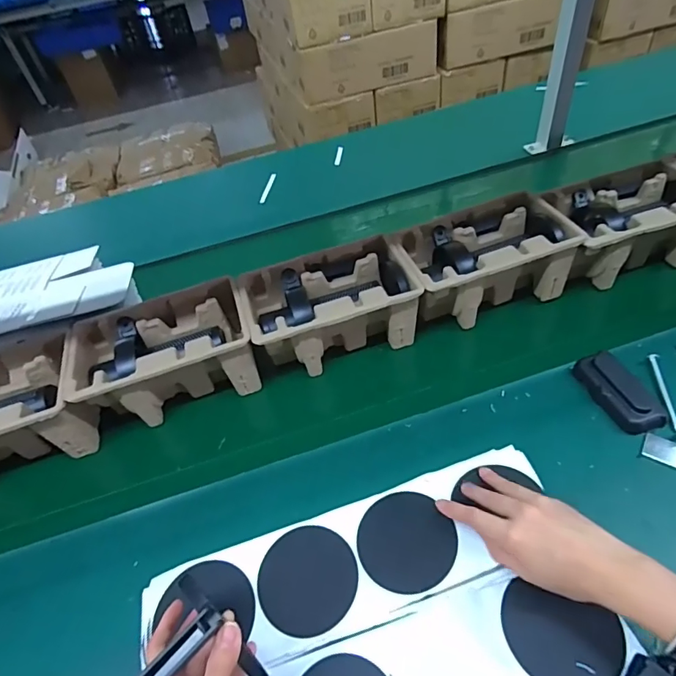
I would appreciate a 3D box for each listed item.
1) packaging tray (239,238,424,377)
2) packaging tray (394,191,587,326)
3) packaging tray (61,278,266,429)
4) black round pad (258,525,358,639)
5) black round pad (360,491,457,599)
[{"bbox_3d":[-0.014,-0.041,0.640,0.217,0.104,0.138,-14,43,-9],"label":"packaging tray"},{"bbox_3d":[0.203,-0.106,0.659,0.225,0.109,0.130,-13,43,-9],"label":"packaging tray"},{"bbox_3d":[-0.229,0.036,0.625,0.226,0.128,0.141,-16,44,-12],"label":"packaging tray"},{"bbox_3d":[-0.029,0.227,0.434,0.091,0.004,0.091,-6,48,7],"label":"black round pad"},{"bbox_3d":[0.065,0.195,0.443,0.092,0.004,0.088,-9,48,10],"label":"black round pad"}]

